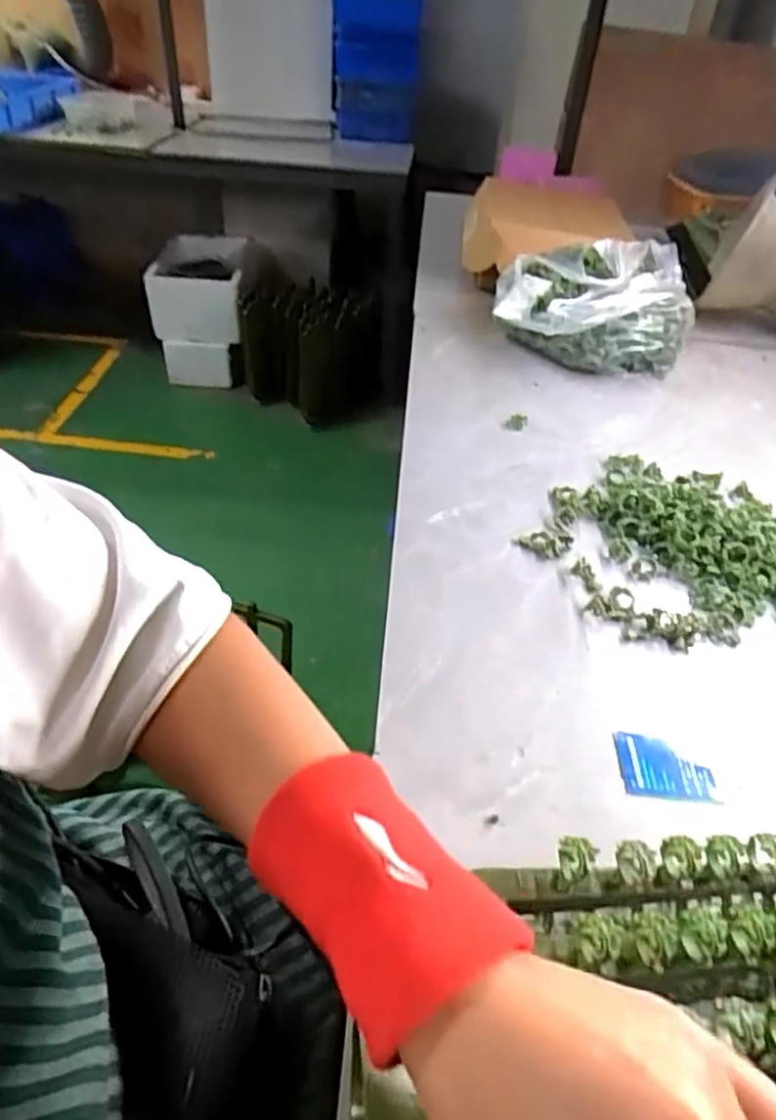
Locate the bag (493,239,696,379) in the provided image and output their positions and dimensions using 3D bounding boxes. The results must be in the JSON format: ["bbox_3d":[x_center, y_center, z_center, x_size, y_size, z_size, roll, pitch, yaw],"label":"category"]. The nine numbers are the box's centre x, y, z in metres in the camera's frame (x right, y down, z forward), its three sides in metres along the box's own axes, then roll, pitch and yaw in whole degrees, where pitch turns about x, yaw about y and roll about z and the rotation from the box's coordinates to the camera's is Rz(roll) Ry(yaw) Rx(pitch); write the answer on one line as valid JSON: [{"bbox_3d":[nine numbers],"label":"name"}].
[{"bbox_3d":[0.286,-0.351,0.948,0.265,0.132,0.187,12,41,9],"label":"bag"}]

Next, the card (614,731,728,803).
[{"bbox_3d":[0.187,0.140,0.455,0.062,0.004,0.046,7,41,3],"label":"card"}]

